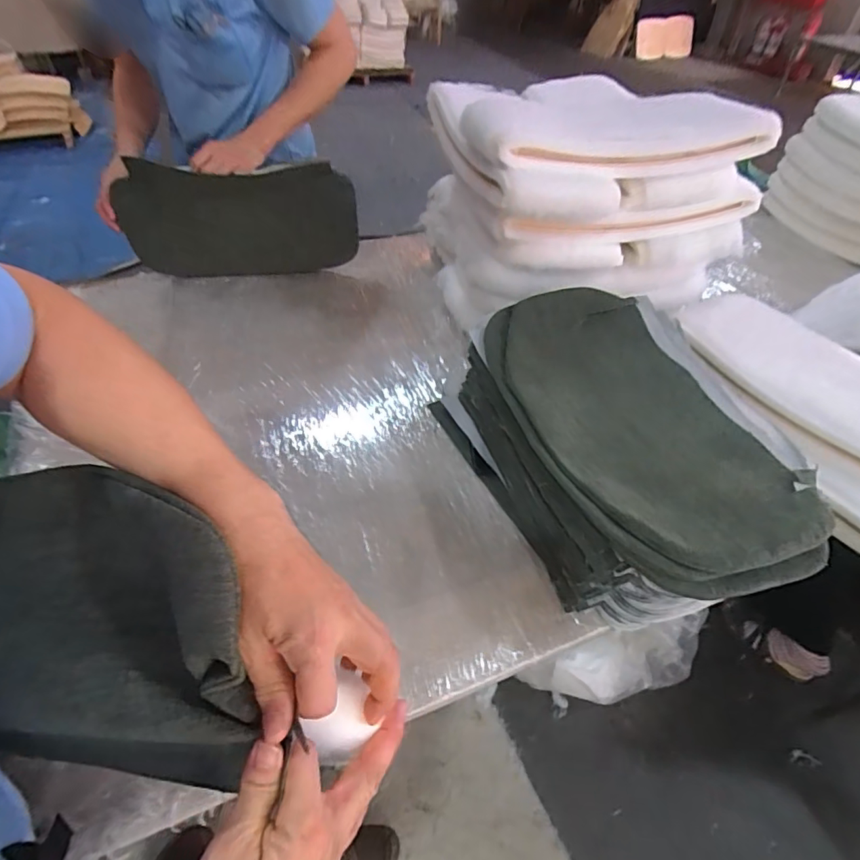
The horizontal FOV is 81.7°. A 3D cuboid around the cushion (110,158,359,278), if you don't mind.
[{"bbox_3d":[-0.378,-0.404,0.986,0.459,0.219,0.090,5,46,1],"label":"cushion"}]

